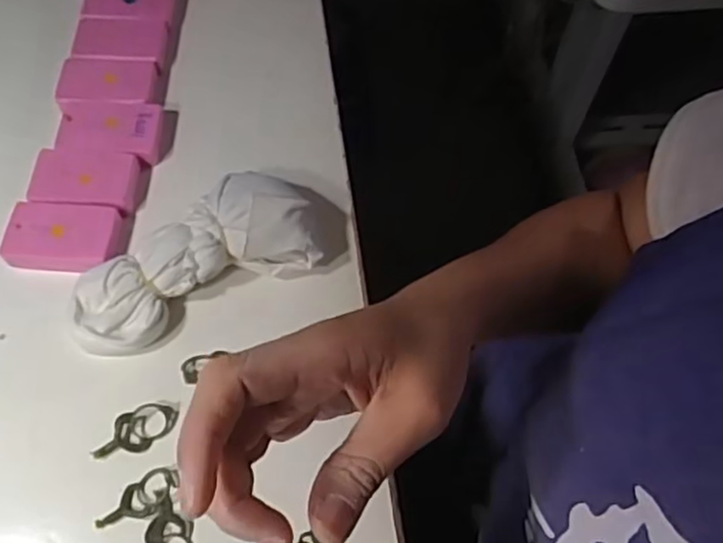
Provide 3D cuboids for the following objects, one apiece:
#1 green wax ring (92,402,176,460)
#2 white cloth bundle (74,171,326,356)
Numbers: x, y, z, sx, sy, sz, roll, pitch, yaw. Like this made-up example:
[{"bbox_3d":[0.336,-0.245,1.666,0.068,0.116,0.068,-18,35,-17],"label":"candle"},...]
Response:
[{"bbox_3d":[-0.134,0.095,0.400,0.050,0.011,0.023,-40,71,-22],"label":"green wax ring"},{"bbox_3d":[-0.106,-0.006,0.433,0.164,0.050,0.078,-28,67,-17],"label":"white cloth bundle"}]

